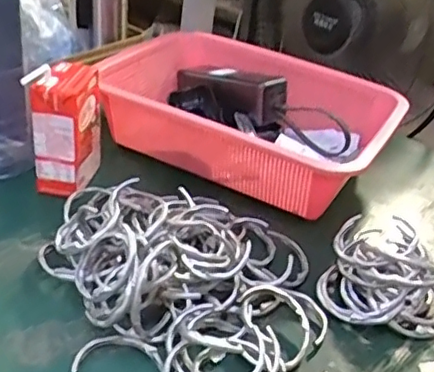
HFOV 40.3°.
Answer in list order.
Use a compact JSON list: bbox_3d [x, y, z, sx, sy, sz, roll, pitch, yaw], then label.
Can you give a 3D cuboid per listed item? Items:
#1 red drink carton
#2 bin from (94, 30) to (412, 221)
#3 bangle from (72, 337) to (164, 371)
[{"bbox_3d":[-0.139,-0.053,0.551,0.042,0.113,0.070,13,32,7],"label":"red drink carton"},{"bbox_3d":[0.035,-0.072,0.639,0.293,0.088,0.212,21,34,19],"label":"bin"},{"bbox_3d":[-0.061,0.123,0.390,0.051,0.006,0.067,-16,40,-35],"label":"bangle"}]

